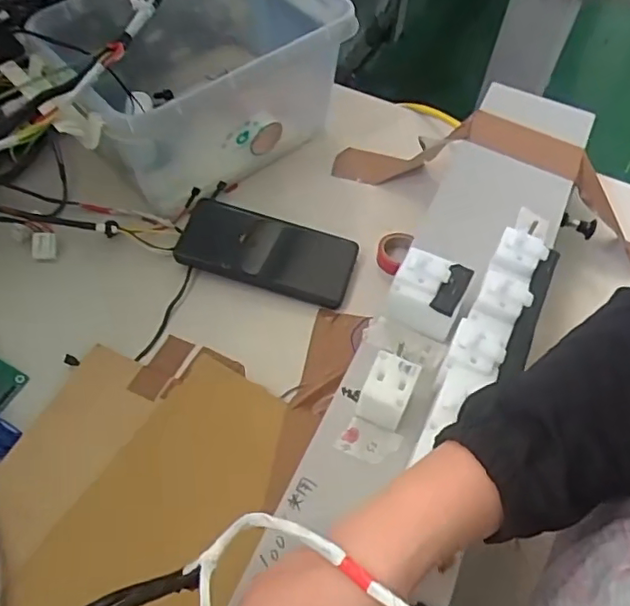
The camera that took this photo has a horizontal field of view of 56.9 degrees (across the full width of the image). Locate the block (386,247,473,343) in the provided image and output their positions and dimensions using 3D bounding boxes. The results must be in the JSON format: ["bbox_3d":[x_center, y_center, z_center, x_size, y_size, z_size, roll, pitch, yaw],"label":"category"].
[{"bbox_3d":[0.085,-0.007,0.435,0.053,0.045,0.053,17,57,9],"label":"block"}]

